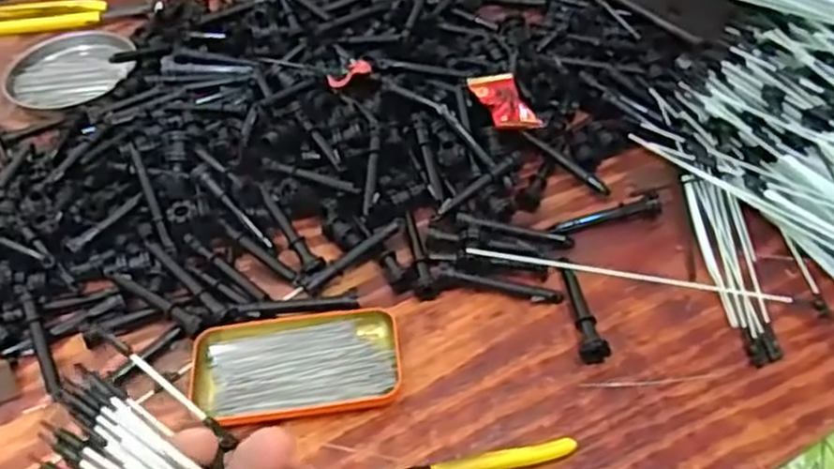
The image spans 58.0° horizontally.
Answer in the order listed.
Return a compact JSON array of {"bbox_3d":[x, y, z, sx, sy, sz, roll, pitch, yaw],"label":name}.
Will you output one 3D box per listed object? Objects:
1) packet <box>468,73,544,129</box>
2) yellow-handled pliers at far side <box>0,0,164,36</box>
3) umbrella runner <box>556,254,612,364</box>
[{"bbox_3d":[0.077,-0.116,0.662,0.041,0.013,0.076,-17,48,-10],"label":"packet"},{"bbox_3d":[-0.400,-0.257,0.881,0.212,0.019,0.059,-1,47,4],"label":"yellow-handled pliers at far side"},{"bbox_3d":[0.120,0.048,0.553,0.019,0.017,0.099,-6,47,-1],"label":"umbrella runner"}]

